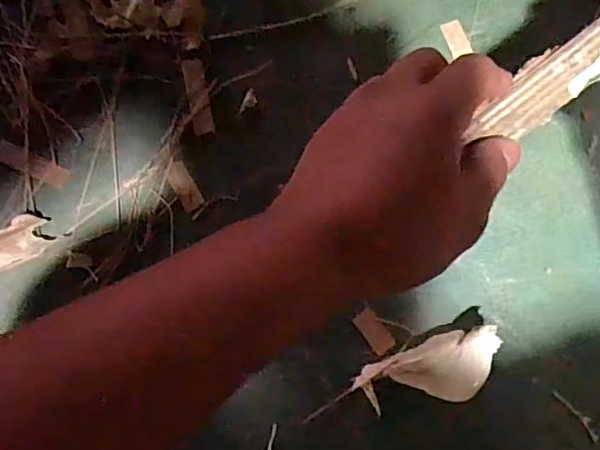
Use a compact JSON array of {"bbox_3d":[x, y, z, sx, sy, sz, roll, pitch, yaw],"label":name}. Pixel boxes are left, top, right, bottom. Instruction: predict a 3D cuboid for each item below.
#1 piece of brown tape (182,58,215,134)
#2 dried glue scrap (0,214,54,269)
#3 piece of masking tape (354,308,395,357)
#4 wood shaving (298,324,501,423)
[{"bbox_3d":[-0.087,-0.111,0.494,0.018,0.005,0.065,-12,84,-2],"label":"piece of brown tape"},{"bbox_3d":[-0.245,0.019,0.472,0.073,0.010,0.032,-25,85,-4],"label":"dried glue scrap"},{"bbox_3d":[0.061,0.088,0.471,0.019,0.004,0.037,-36,85,-5],"label":"piece of masking tape"},{"bbox_3d":[0.083,0.120,0.447,0.147,0.021,0.045,-18,84,10],"label":"wood shaving"}]

